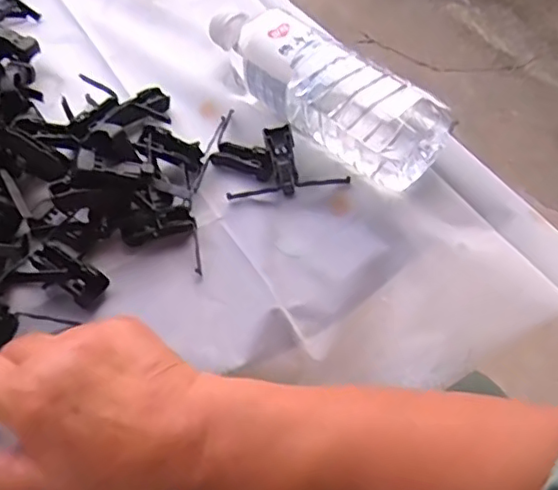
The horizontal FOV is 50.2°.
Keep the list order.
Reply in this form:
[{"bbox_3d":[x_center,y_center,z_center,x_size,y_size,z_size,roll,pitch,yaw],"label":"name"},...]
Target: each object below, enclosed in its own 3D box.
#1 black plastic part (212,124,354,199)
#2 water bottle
[{"bbox_3d":[-0.001,-0.059,0.421,0.086,0.025,0.049,-5,54,-7],"label":"black plastic part"},{"bbox_3d":[0.028,-0.121,0.447,0.205,0.058,0.067,40,61,23],"label":"water bottle"}]

